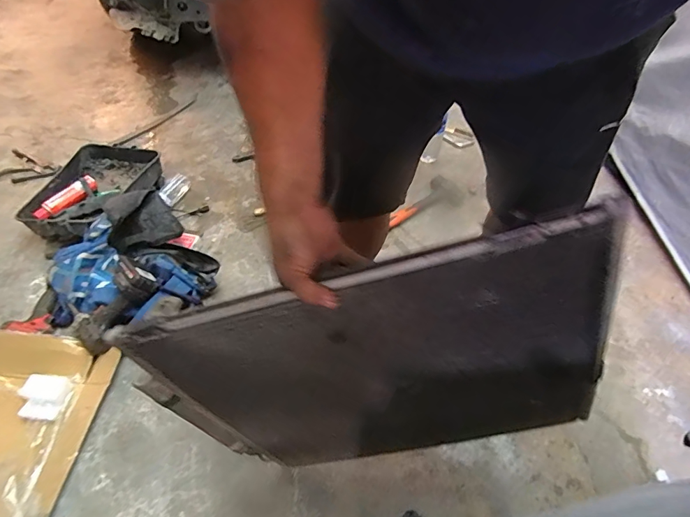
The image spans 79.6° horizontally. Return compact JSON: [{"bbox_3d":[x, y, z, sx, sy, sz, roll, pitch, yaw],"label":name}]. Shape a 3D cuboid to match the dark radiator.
[{"bbox_3d":[0.057,0.198,0.637,0.630,0.514,0.062,-15,44,10],"label":"dark radiator"}]

